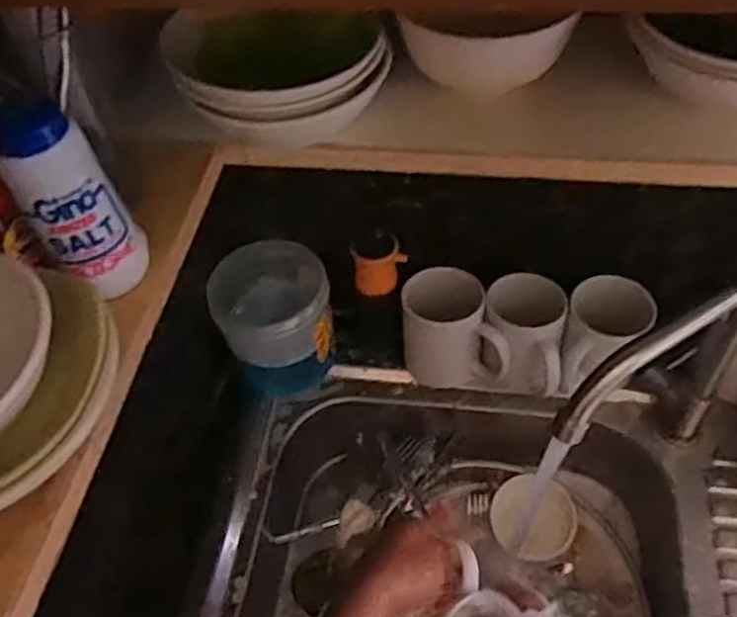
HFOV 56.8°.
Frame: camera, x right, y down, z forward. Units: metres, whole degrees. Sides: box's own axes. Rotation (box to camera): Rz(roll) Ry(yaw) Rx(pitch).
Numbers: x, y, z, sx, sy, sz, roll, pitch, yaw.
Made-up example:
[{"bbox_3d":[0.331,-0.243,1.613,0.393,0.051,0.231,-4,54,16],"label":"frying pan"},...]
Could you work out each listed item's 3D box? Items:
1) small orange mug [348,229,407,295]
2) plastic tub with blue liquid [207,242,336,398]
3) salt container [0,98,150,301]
[{"bbox_3d":[0.010,-0.045,0.674,0.050,0.053,0.036,-7,52,0],"label":"small orange mug"},{"bbox_3d":[-0.089,0.016,0.674,0.107,0.151,0.086,-14,52,-5],"label":"plastic tub with blue liquid"},{"bbox_3d":[-0.133,-0.046,0.311,0.038,0.090,0.037,-26,55,-14],"label":"salt container"}]

